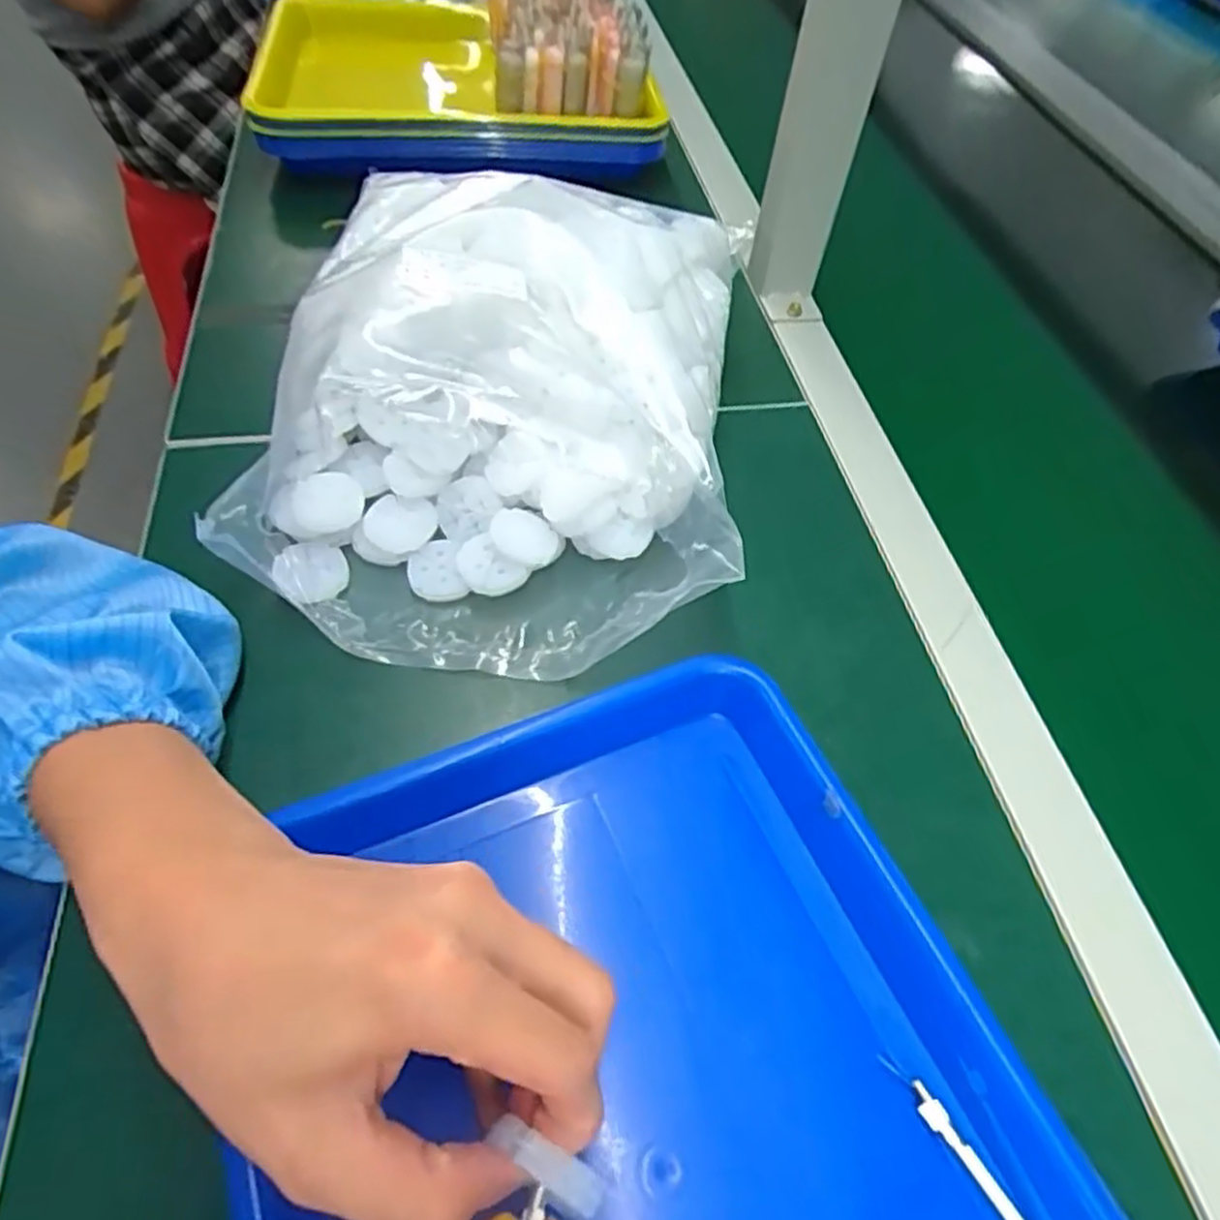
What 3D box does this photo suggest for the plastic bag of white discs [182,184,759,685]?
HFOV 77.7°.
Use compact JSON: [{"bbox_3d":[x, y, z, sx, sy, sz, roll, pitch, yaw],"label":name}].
[{"bbox_3d":[-0.054,-0.139,0.413,0.244,0.104,0.331,5,55,2],"label":"plastic bag of white discs"}]

